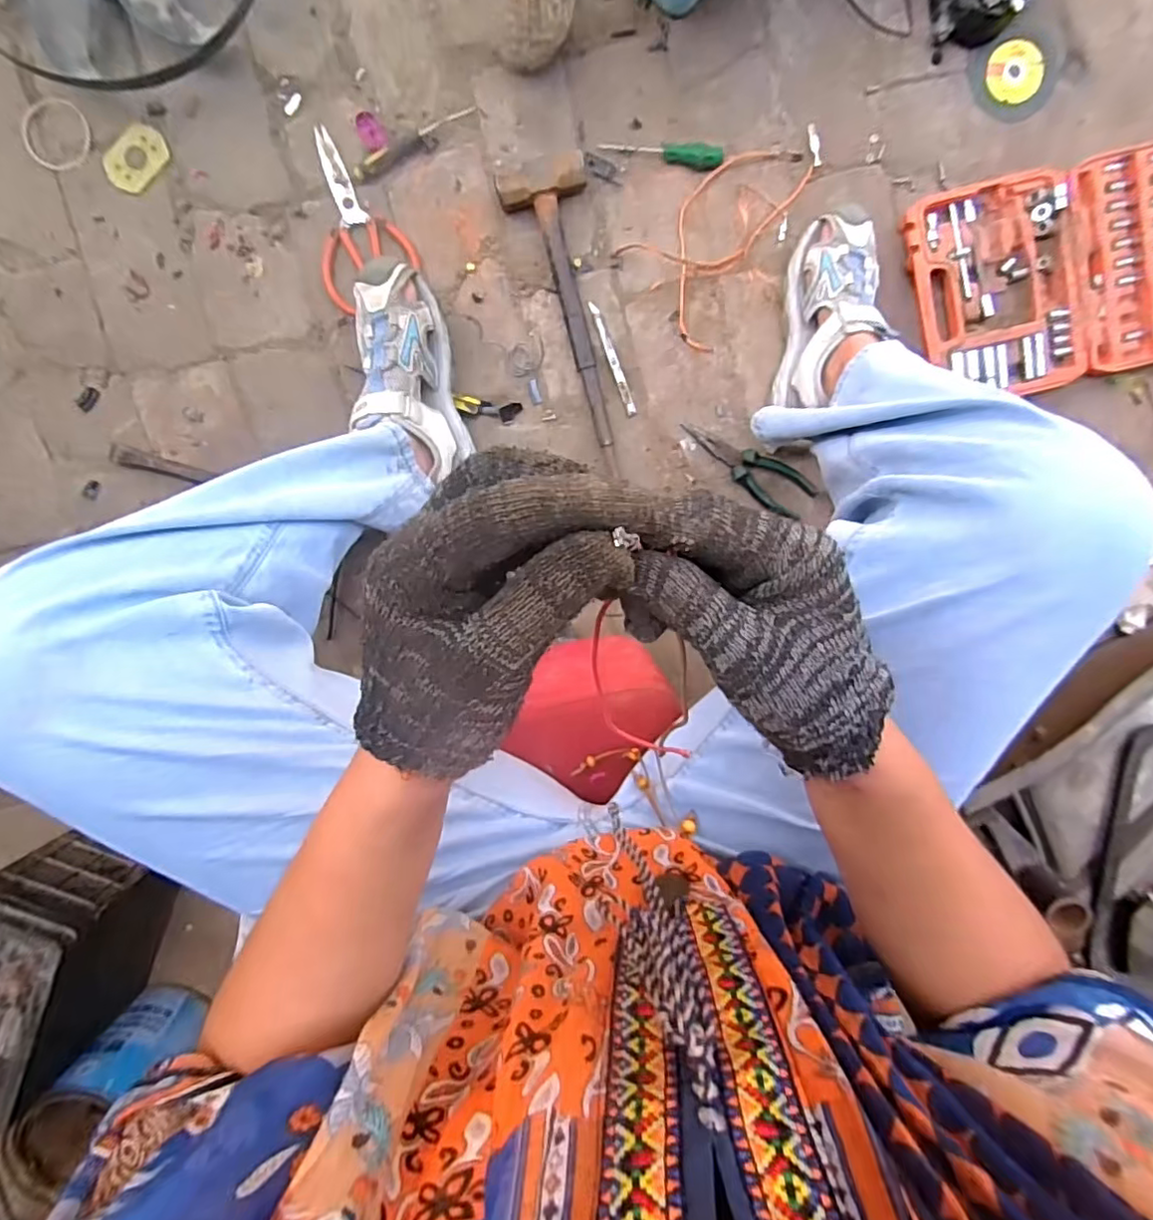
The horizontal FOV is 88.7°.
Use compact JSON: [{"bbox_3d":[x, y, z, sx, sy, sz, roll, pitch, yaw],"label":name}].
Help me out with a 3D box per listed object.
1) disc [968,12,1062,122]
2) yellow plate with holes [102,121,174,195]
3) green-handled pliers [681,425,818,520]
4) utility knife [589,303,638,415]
[{"bbox_3d":[0.515,-0.632,0.693,0.102,0.007,0.101,0,92,6],"label":"disc"},{"bbox_3d":[-0.484,-0.498,0.651,0.056,0.004,0.073,41,94,-7],"label":"yellow plate with holes"},{"bbox_3d":[0.218,-0.182,0.742,0.182,0.018,0.054,32,95,-7],"label":"green-handled pliers"},{"bbox_3d":[0.044,-0.304,0.717,0.013,0.006,0.137,-22,99,0],"label":"utility knife"}]

